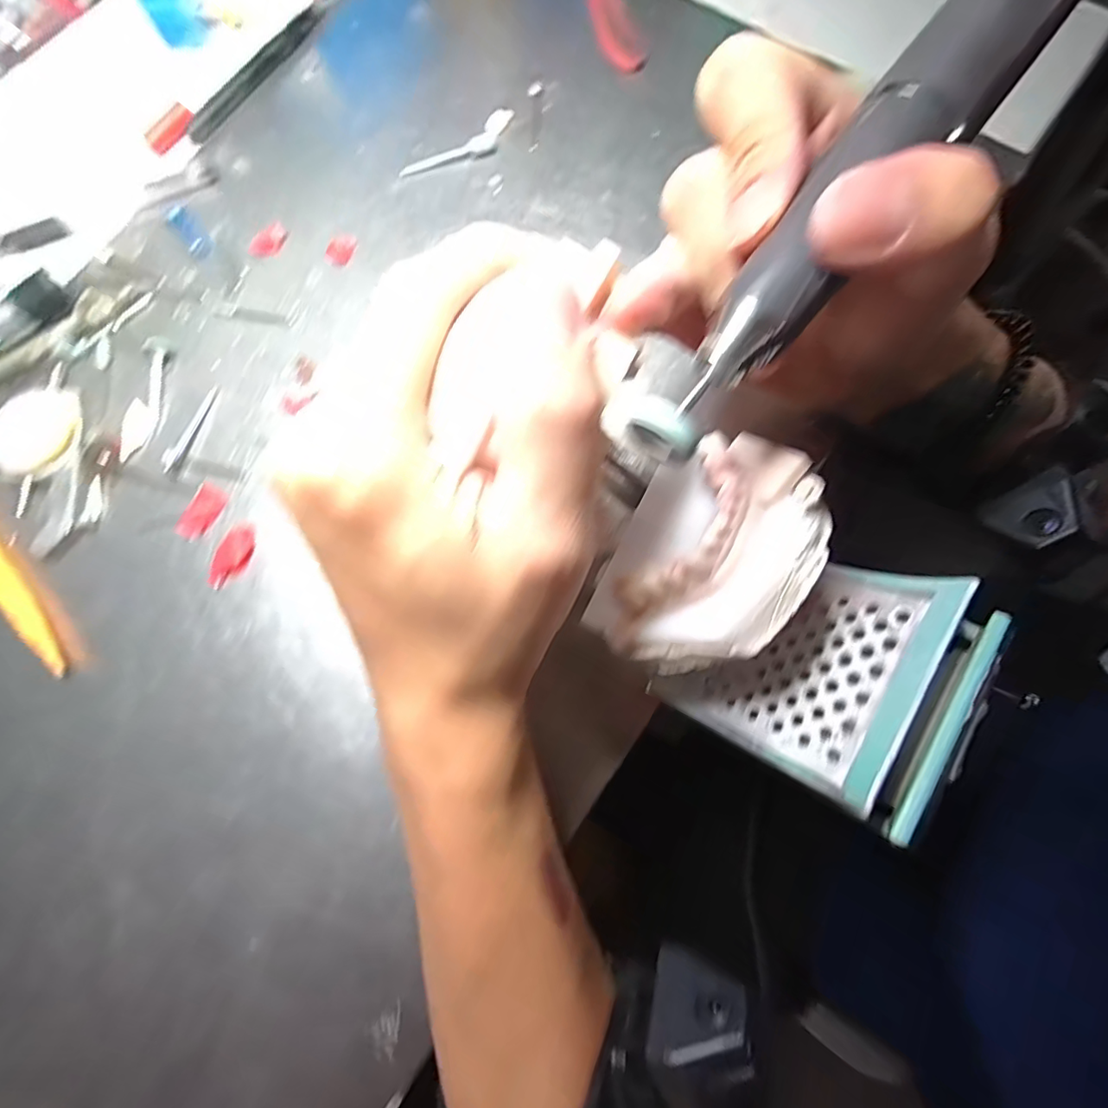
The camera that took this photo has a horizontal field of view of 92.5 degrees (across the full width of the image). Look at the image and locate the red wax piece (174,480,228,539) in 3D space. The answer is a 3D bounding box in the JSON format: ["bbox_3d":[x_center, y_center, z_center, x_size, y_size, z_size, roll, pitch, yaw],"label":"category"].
[{"bbox_3d":[-0.158,-0.019,0.236,0.015,0.004,0.025,28,81,7],"label":"red wax piece"}]

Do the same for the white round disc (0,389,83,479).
[{"bbox_3d":[-0.239,-0.056,0.245,0.038,0.009,0.043,-23,79,-3],"label":"white round disc"}]

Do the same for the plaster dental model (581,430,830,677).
[{"bbox_3d":[0.047,0.002,0.162,0.051,0.045,0.071,28,81,7],"label":"plaster dental model"}]

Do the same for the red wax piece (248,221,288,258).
[{"bbox_3d":[-0.145,-0.159,0.268,0.022,0.004,0.015,-38,80,-6],"label":"red wax piece"}]

